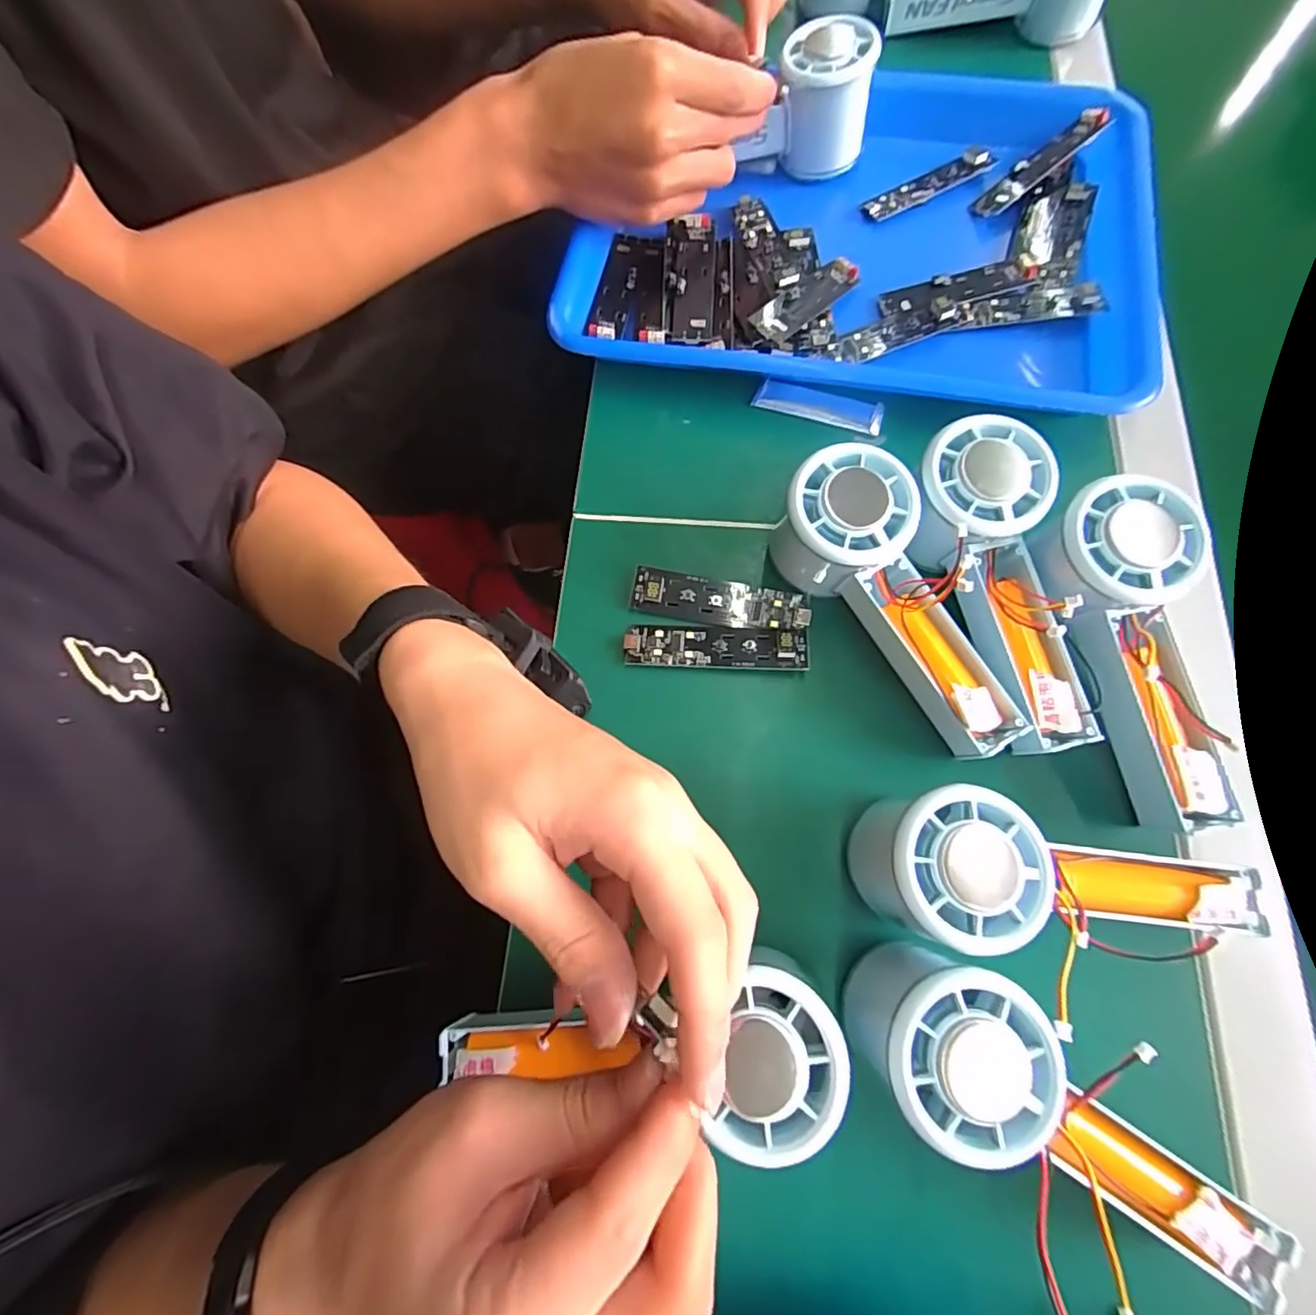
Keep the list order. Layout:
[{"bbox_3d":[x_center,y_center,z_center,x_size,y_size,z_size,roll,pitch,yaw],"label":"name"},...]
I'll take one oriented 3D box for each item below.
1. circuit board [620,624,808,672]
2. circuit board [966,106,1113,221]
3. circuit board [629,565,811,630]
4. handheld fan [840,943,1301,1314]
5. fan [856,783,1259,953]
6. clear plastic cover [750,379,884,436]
[{"bbox_3d":[0.030,-0.006,0.299,0.092,0.012,0.023,3,73,2],"label":"circuit board"},{"bbox_3d":[0.243,-0.315,0.376,0.088,0.009,0.018,-35,74,10],"label":"circuit board"},{"bbox_3d":[0.032,-0.029,0.305,0.091,0.006,0.023,10,86,4],"label":"circuit board"},{"bbox_3d":[0.144,0.163,0.212,0.158,0.056,0.063,24,75,8],"label":"handheld fan"},{"bbox_3d":[0.154,0.082,0.239,0.165,0.060,0.059,-2,73,1],"label":"fan"},{"bbox_3d":[0.094,-0.147,0.343,0.074,0.006,0.019,17,74,6],"label":"clear plastic cover"}]

